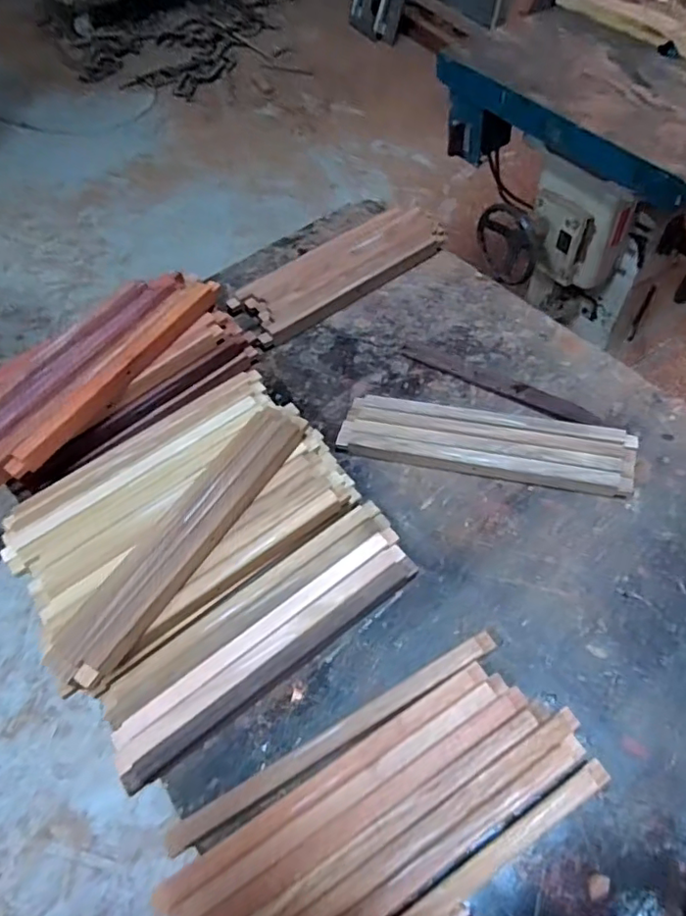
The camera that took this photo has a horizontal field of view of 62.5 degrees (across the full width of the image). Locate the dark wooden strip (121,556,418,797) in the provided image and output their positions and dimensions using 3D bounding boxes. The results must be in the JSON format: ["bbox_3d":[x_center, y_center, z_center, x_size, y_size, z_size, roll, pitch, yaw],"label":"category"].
[{"bbox_3d":[-0.066,0.219,0.598,0.352,0.027,0.027,-34,60,-16],"label":"dark wooden strip"}]

